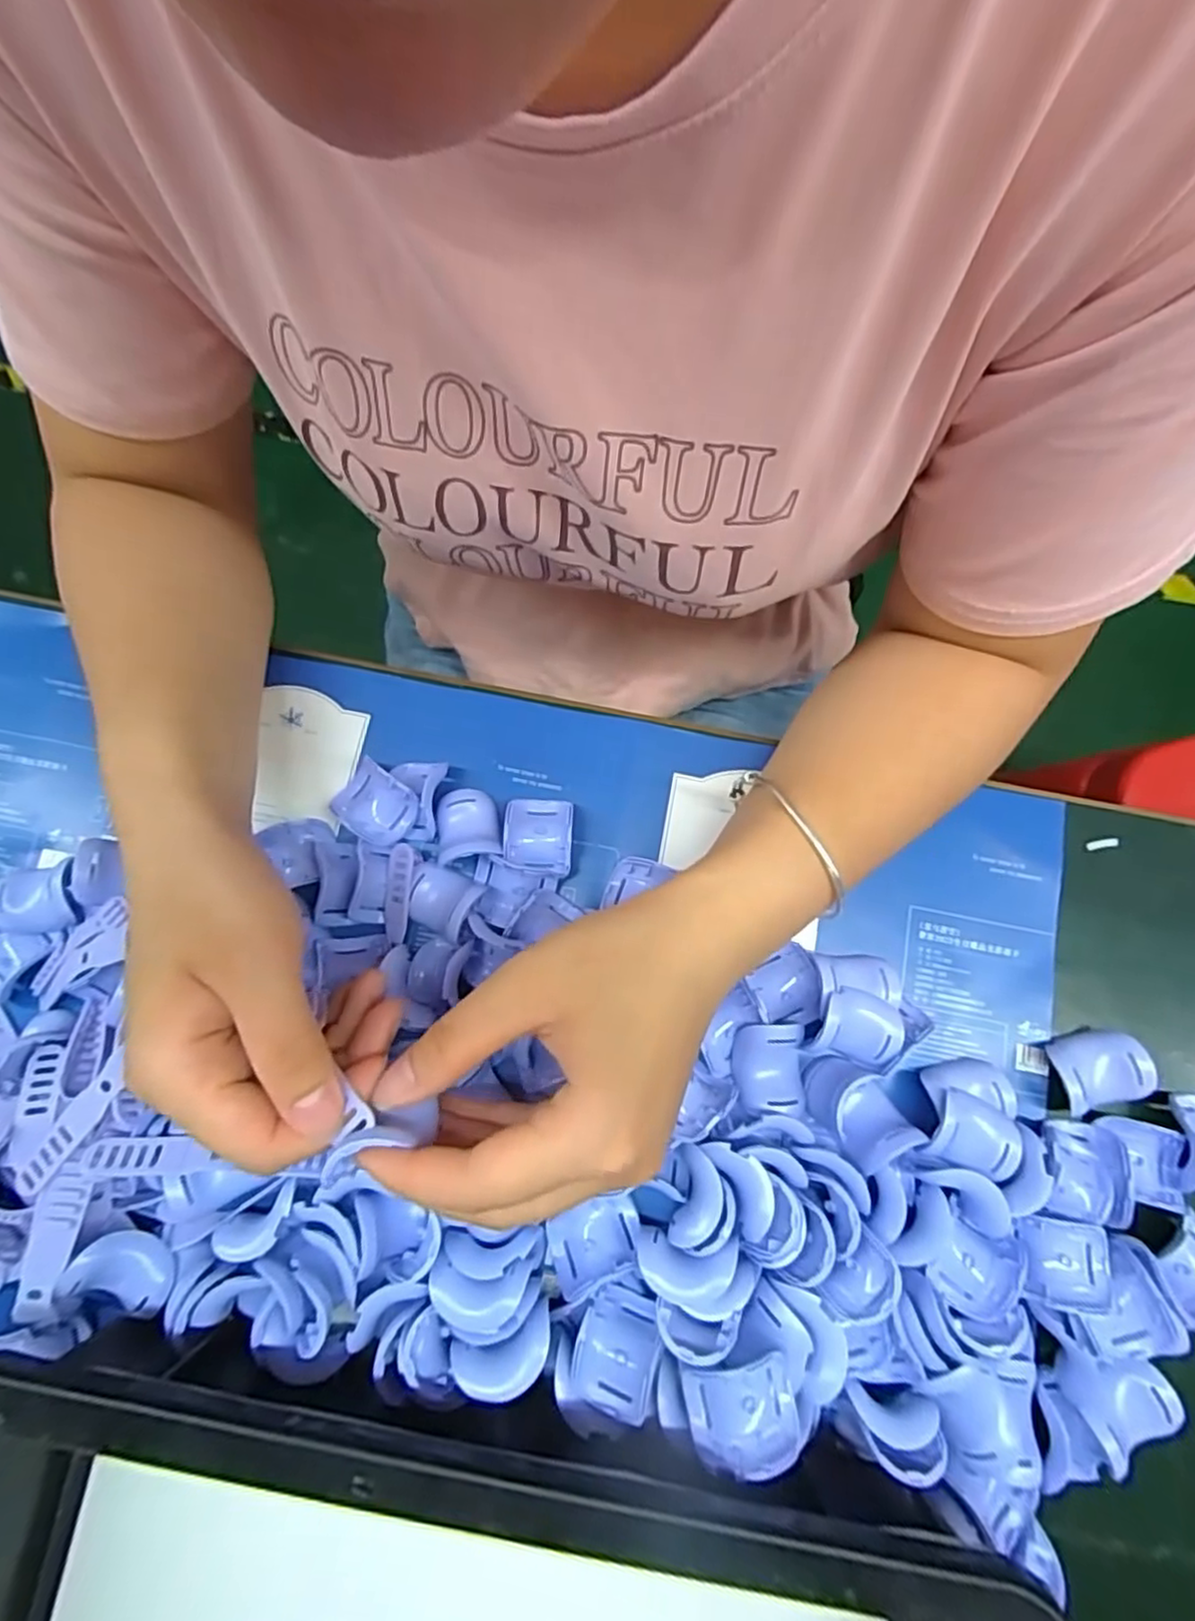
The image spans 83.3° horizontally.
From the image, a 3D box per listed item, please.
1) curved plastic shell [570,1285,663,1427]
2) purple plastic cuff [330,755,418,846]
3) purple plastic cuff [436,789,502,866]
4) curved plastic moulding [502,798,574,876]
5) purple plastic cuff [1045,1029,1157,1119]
[{"bbox_3d":[0.008,0.204,0.255,0.029,0.014,0.037,9,48,21],"label":"curved plastic shell"},{"bbox_3d":[-0.104,-0.003,0.313,0.037,0.016,0.030,36,80,7],"label":"purple plastic cuff"},{"bbox_3d":[-0.061,0.006,0.307,0.027,0.021,0.033,-14,78,-3],"label":"purple plastic cuff"},{"bbox_3d":[-0.028,0.012,0.312,0.031,0.010,0.036,3,78,1],"label":"curved plastic moulding"},{"bbox_3d":[0.214,0.112,0.290,0.037,0.020,0.028,-13,78,-3],"label":"purple plastic cuff"}]

